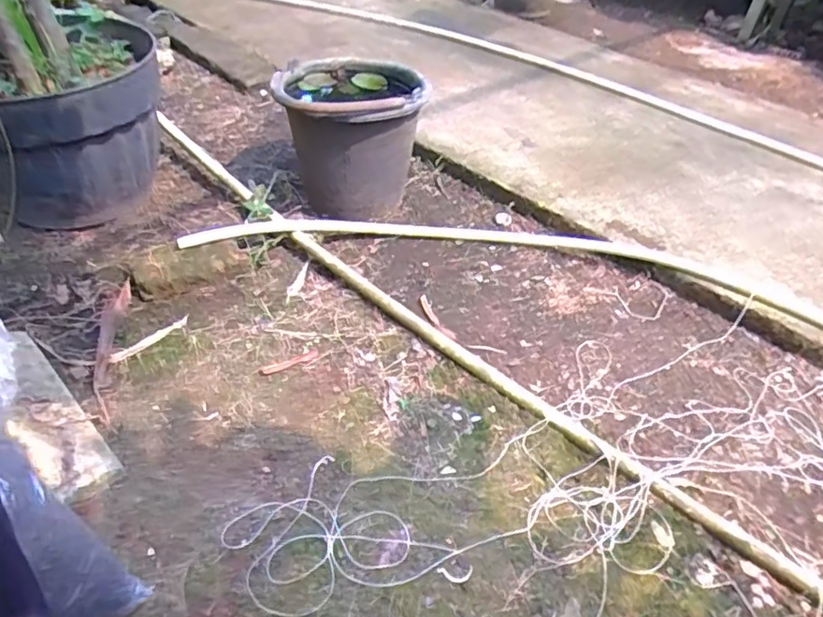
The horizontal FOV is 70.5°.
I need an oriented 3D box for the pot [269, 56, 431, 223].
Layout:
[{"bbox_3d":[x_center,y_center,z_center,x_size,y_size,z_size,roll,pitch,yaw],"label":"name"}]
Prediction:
[{"bbox_3d":[-0.113,-0.316,1.103,0.258,0.240,0.250,-4,43,-9],"label":"pot"}]

